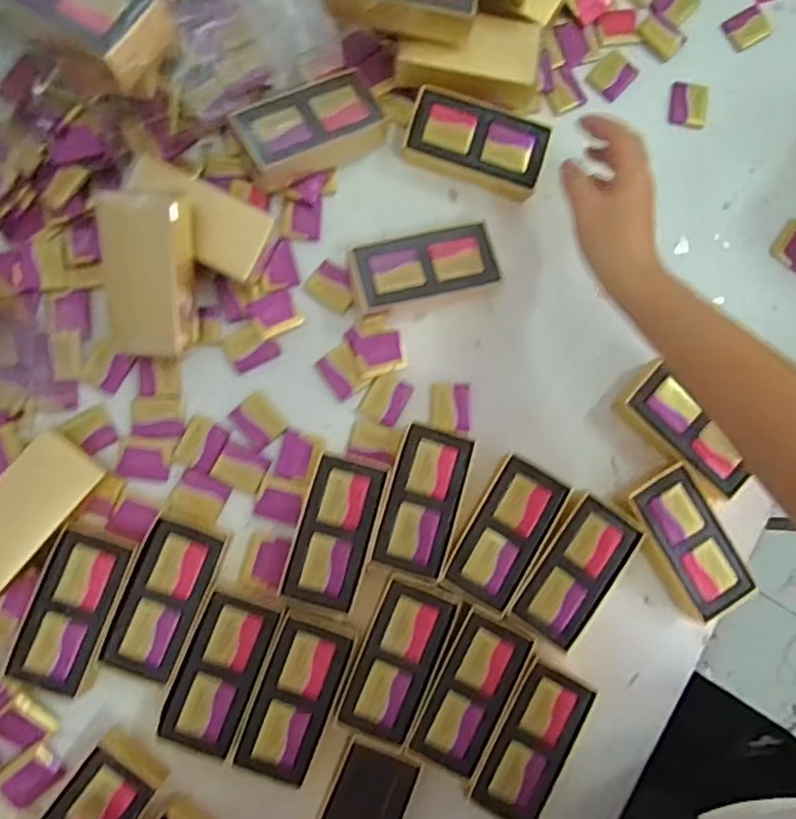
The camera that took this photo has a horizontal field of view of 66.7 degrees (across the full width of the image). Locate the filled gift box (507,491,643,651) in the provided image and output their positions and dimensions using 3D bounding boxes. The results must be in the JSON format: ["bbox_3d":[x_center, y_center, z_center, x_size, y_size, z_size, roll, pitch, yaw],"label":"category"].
[{"bbox_3d":[0.137,0.126,0.479,0.057,0.033,0.114,37,83,1],"label":"filled gift box"}]

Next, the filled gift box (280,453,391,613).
[{"bbox_3d":[-0.048,0.093,0.469,0.057,0.030,0.110,16,83,-2],"label":"filled gift box"}]

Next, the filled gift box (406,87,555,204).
[{"bbox_3d":[0.066,-0.225,0.509,0.114,0.033,0.055,20,83,-1],"label":"filled gift box"}]

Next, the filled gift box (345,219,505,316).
[{"bbox_3d":[0.020,-0.114,0.495,0.114,0.033,0.055,-14,85,-5],"label":"filled gift box"}]

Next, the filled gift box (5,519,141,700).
[{"bbox_3d":[-0.238,0.146,0.446,0.057,0.022,0.117,19,83,-2],"label":"filled gift box"}]

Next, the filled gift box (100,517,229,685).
[{"bbox_3d":[-0.172,0.140,0.454,0.056,0.027,0.108,20,83,-1],"label":"filled gift box"}]

